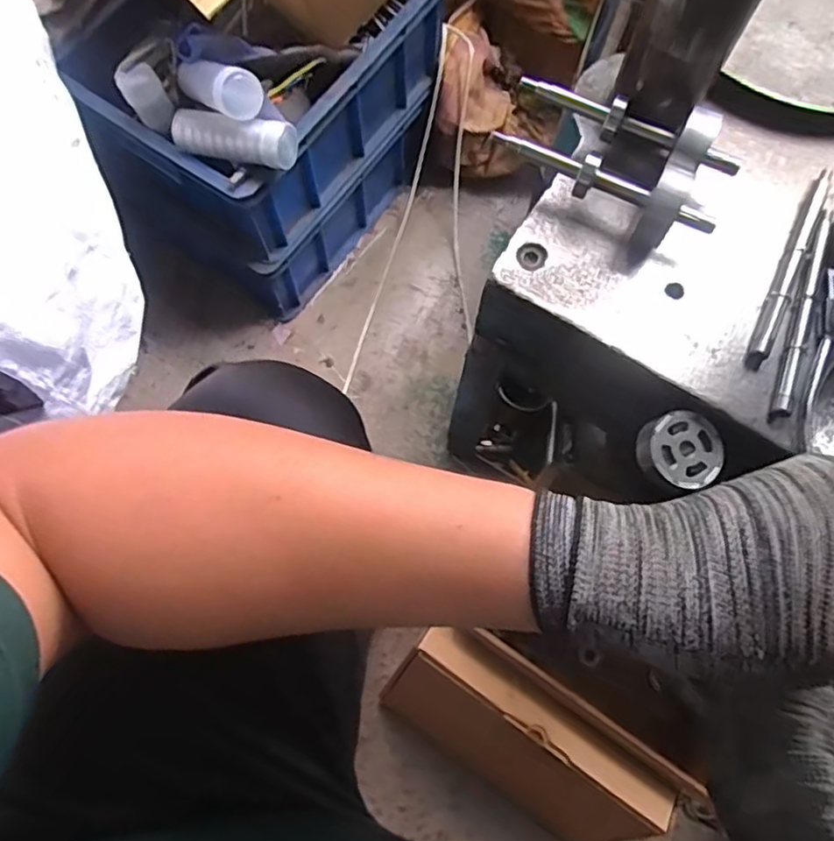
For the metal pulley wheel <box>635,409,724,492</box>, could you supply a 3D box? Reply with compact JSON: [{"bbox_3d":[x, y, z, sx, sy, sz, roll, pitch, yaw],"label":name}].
[{"bbox_3d":[0.178,0.020,0.429,0.055,0.016,0.050,-19,74,-7],"label":"metal pulley wheel"}]

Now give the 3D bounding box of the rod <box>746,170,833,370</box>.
[{"bbox_3d":[0.261,-0.110,0.445,0.013,0.010,0.168,26,74,7],"label":"rod"}]

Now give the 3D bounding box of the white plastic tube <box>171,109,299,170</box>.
[{"bbox_3d":[-0.184,-0.283,0.639,0.125,0.032,0.033,9,73,2],"label":"white plastic tube"}]

